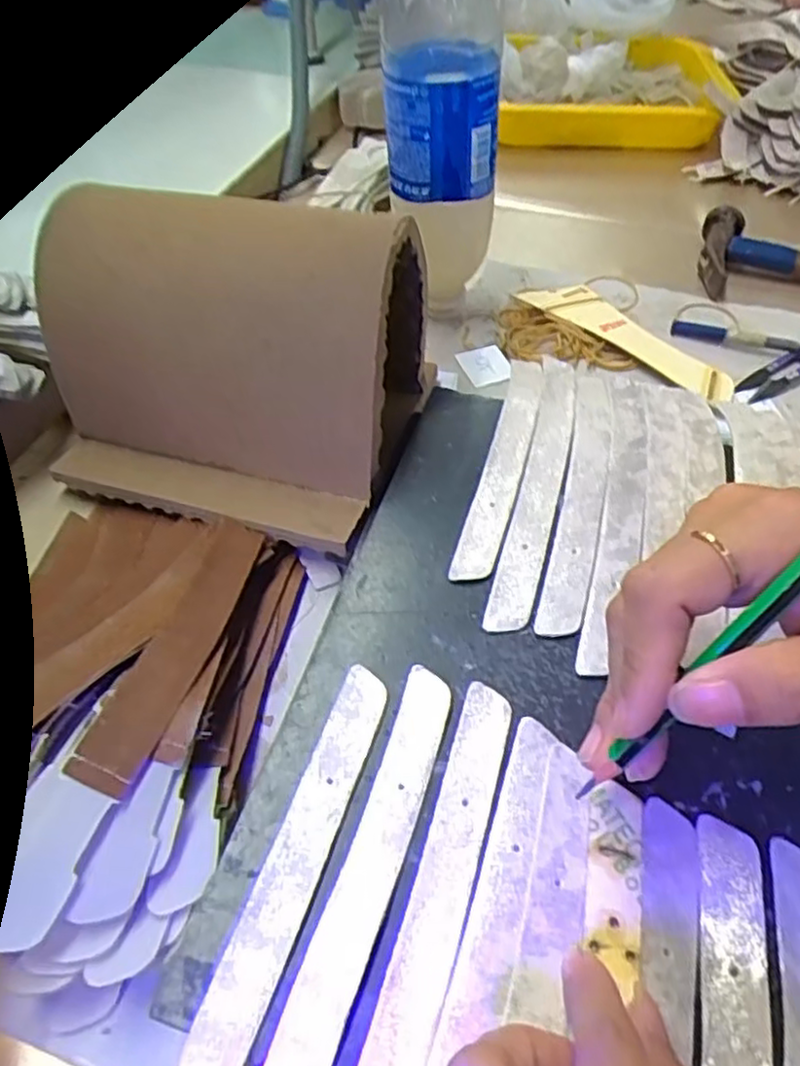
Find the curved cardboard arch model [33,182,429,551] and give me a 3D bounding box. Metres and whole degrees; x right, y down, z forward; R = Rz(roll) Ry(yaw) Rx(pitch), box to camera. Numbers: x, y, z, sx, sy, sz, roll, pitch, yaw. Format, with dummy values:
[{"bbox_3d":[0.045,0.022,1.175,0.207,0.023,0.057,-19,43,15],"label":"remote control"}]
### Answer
[{"bbox_3d":[-0.091,-0.097,0.357,0.188,0.119,0.135,14,54,11],"label":"curved cardboard arch model"}]

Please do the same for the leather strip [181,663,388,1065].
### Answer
[{"bbox_3d":[-0.042,0.133,0.230,0.020,0.028,0.183,16,54,13],"label":"leather strip"}]

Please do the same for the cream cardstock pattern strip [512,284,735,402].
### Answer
[{"bbox_3d":[0.156,-0.136,0.473,0.048,0.008,0.154,-35,59,-25],"label":"cream cardstock pattern strip"}]

